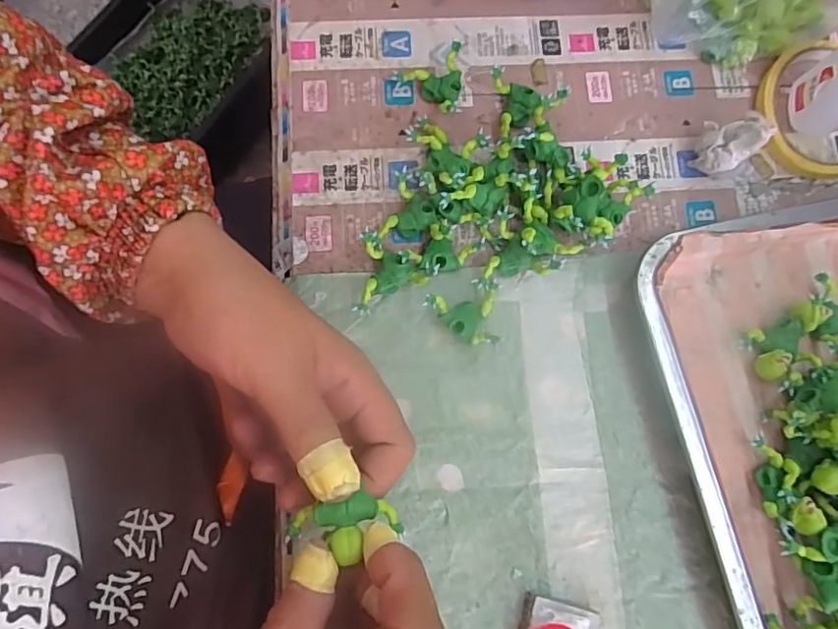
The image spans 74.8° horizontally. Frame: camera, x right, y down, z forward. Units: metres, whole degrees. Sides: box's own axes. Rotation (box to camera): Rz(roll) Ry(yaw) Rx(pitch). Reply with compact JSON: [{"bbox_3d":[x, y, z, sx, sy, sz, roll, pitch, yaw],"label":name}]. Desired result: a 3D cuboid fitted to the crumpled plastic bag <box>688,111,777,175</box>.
[{"bbox_3d":[0.193,-0.108,0.345,0.040,0.033,0.031,-37,81,-8],"label":"crumpled plastic bag"}]

